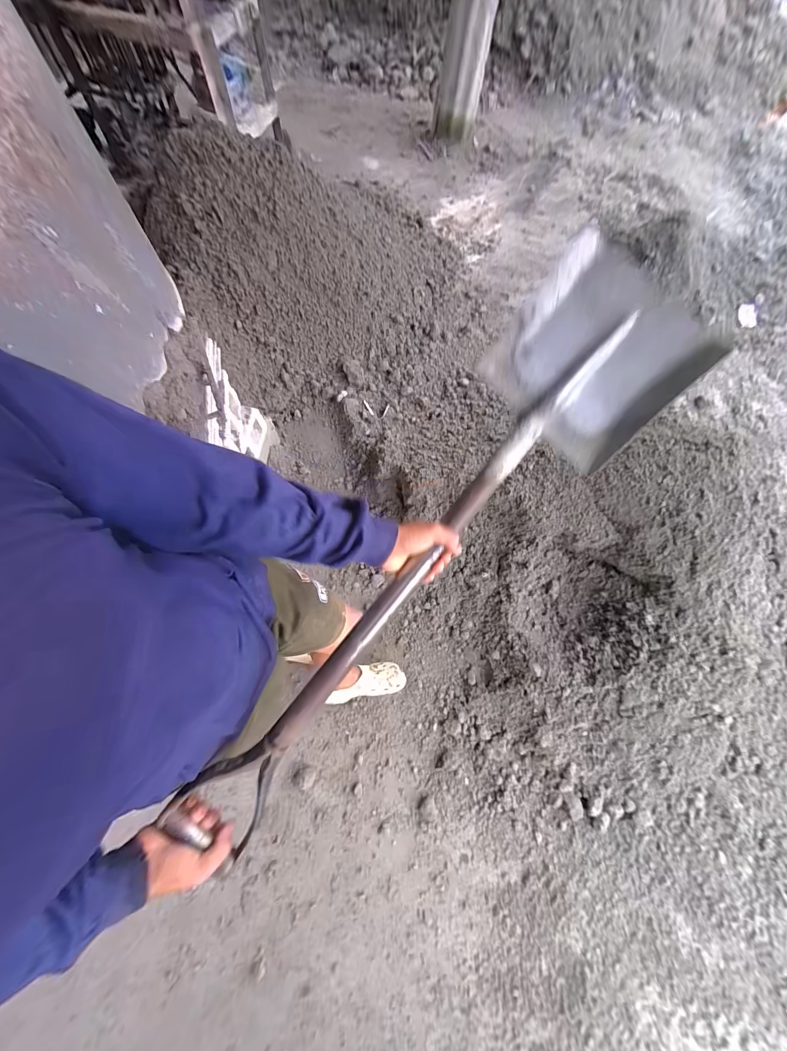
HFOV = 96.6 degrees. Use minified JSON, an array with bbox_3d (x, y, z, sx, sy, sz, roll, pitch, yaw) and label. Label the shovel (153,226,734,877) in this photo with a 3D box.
[{"bbox_3d":[0.045,0.033,0.453,0.220,0.109,0.922,40,86,11],"label":"shovel"}]

